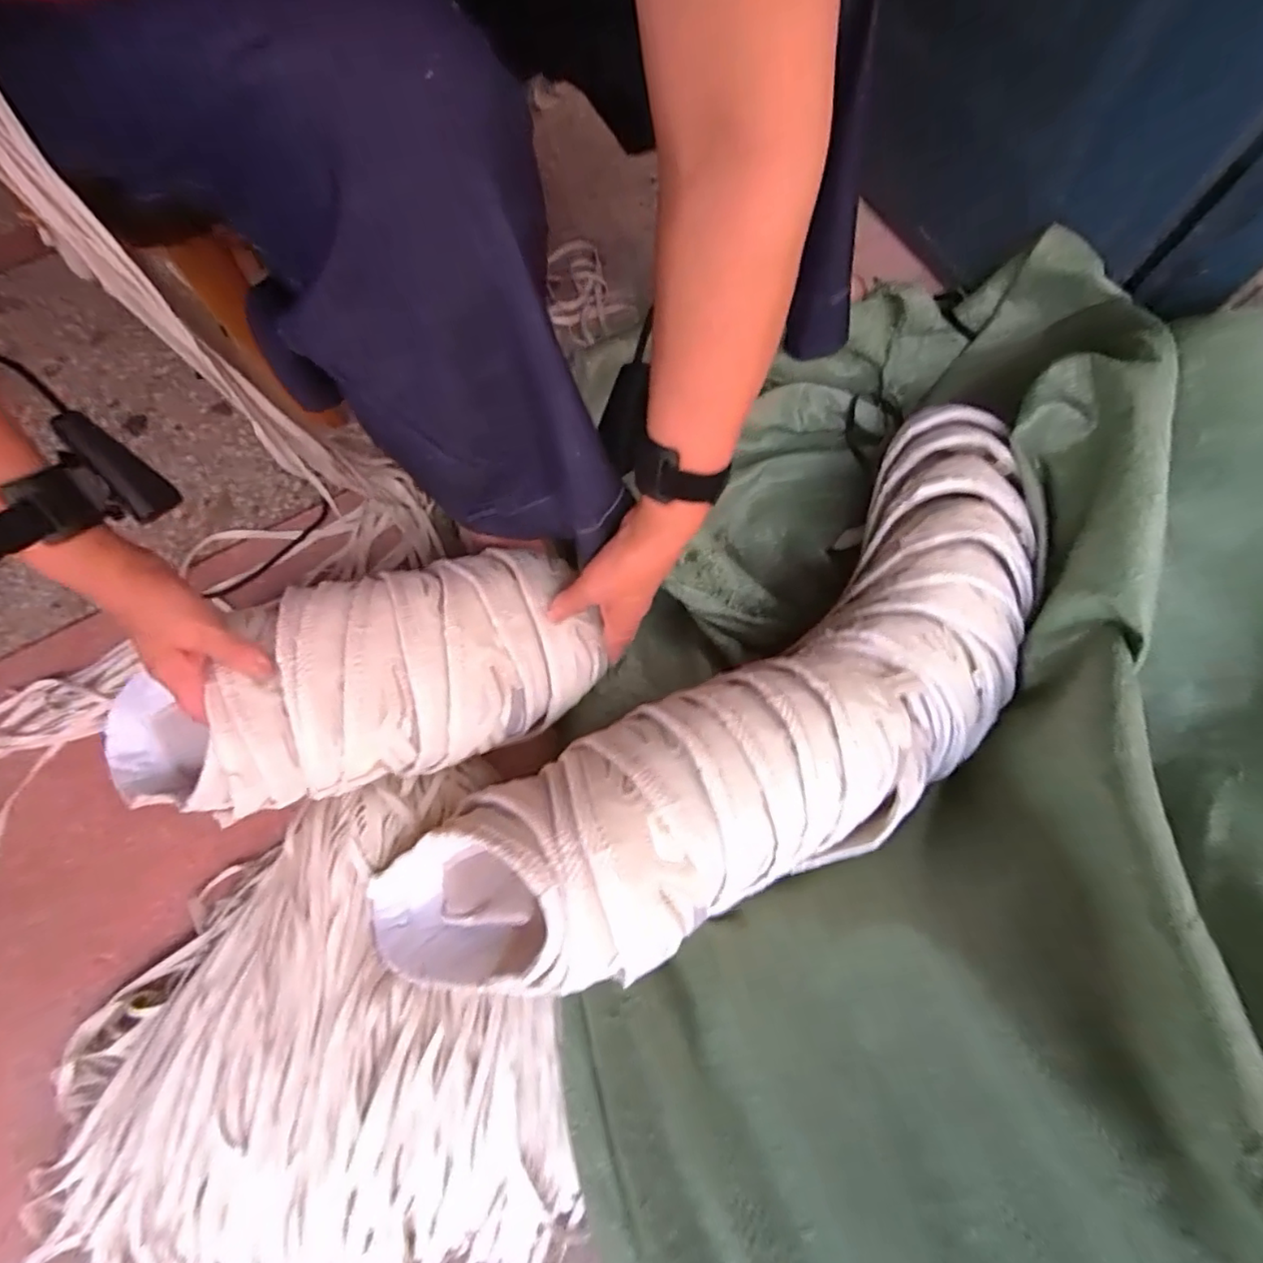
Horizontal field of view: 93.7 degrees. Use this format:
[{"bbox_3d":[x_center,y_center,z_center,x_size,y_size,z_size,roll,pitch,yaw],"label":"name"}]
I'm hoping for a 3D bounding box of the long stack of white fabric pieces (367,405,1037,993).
[{"bbox_3d":[0.099,0.062,0.415,0.613,0.133,0.193,-39,76,-11],"label":"long stack of white fabric pieces"}]

